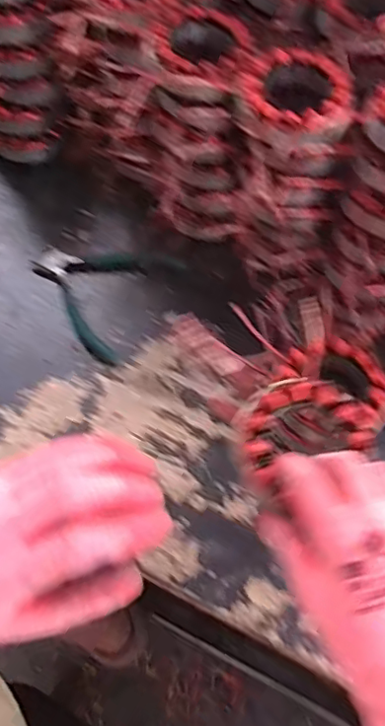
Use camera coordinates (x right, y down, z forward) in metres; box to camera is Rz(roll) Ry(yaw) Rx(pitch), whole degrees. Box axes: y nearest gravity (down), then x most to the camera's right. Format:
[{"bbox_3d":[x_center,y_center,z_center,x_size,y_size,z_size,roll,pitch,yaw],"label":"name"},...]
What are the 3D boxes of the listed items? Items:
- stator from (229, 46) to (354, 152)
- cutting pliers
[{"bbox_3d":[0.079,-0.212,0.455,0.088,0.030,0.091,6,60,4],"label":"stator"},{"bbox_3d":[-0.098,-0.075,0.572,0.135,0.019,0.127,28,64,16],"label":"cutting pliers"}]

